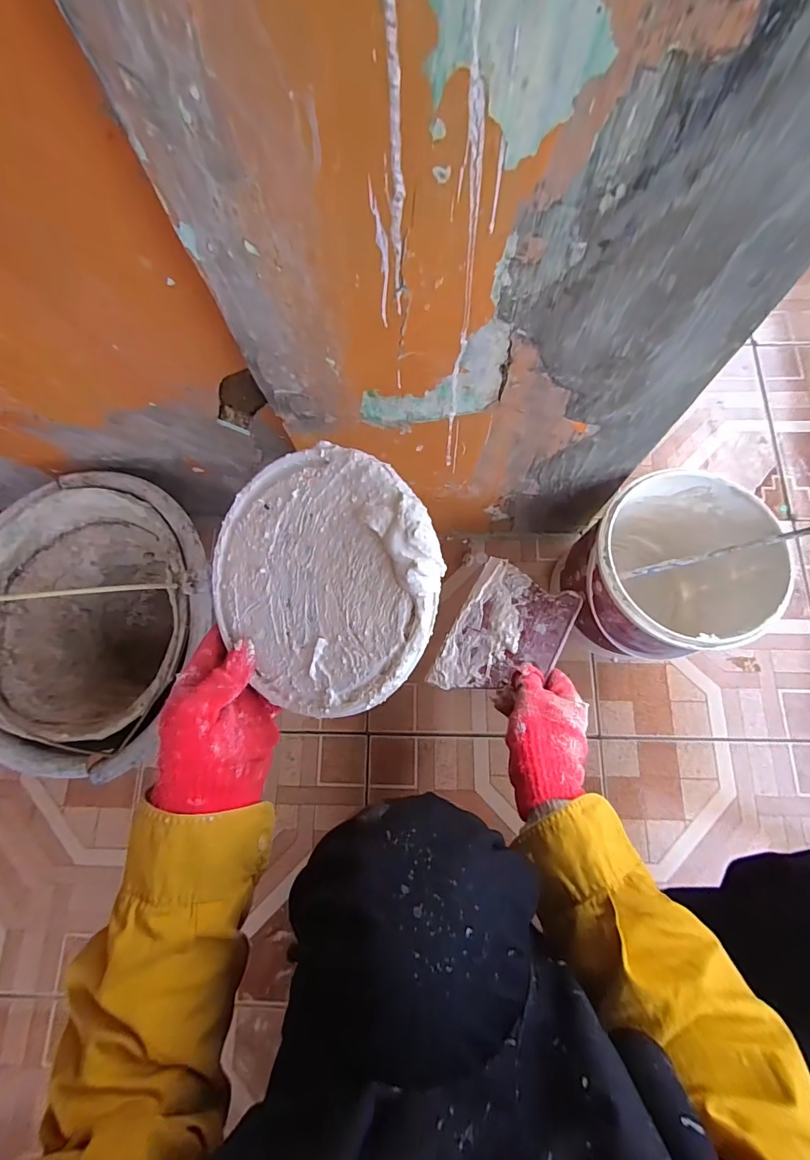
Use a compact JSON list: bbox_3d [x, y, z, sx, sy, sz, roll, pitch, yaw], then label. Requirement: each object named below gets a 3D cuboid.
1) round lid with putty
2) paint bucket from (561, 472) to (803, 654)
[{"bbox_3d":[-0.061,0.000,0.288,0.168,0.013,0.166,-1,89,26],"label":"round lid with putty"},{"bbox_3d":[0.288,-0.004,0.523,0.182,0.193,0.182,0,75,2],"label":"paint bucket"}]

